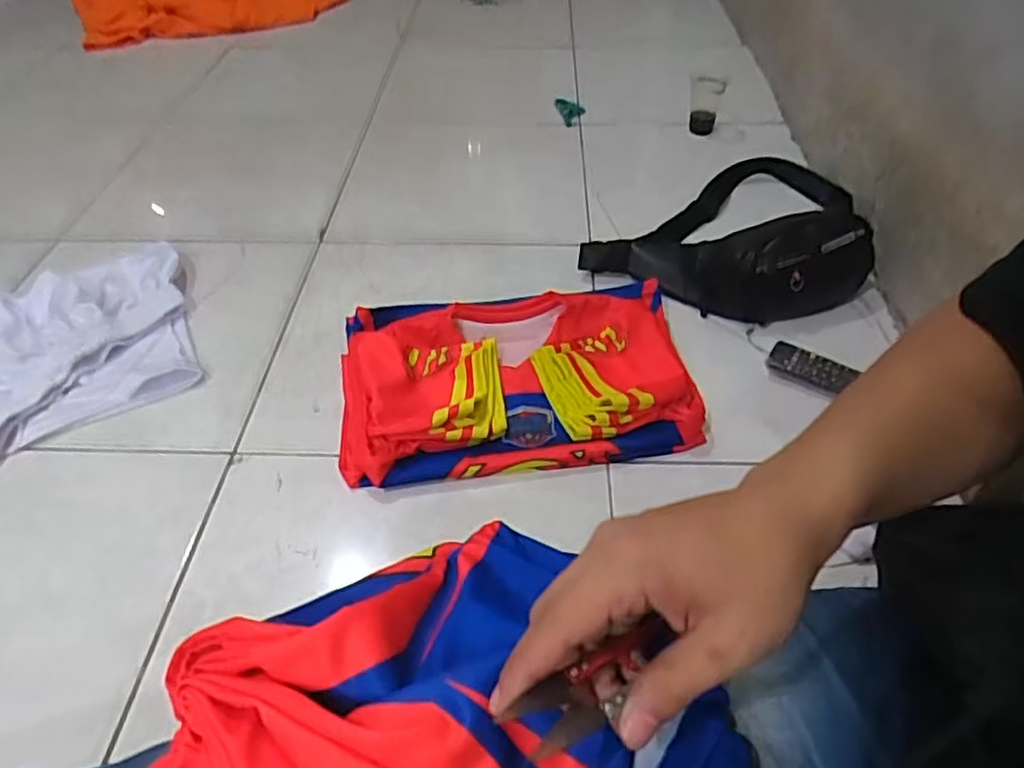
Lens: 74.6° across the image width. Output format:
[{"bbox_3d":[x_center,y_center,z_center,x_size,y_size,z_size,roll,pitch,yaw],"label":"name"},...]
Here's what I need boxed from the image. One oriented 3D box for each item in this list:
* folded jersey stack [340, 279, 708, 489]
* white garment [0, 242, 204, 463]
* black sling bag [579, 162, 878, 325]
[{"bbox_3d":[0.001,-0.012,0.780,0.389,0.054,0.249,-4,47,-6],"label":"folded jersey stack"},{"bbox_3d":[-0.605,-0.032,0.806,0.424,0.043,0.291,-22,51,-21],"label":"white garment"},{"bbox_3d":[0.326,-0.245,0.959,0.354,0.108,0.359,21,50,19],"label":"black sling bag"}]

